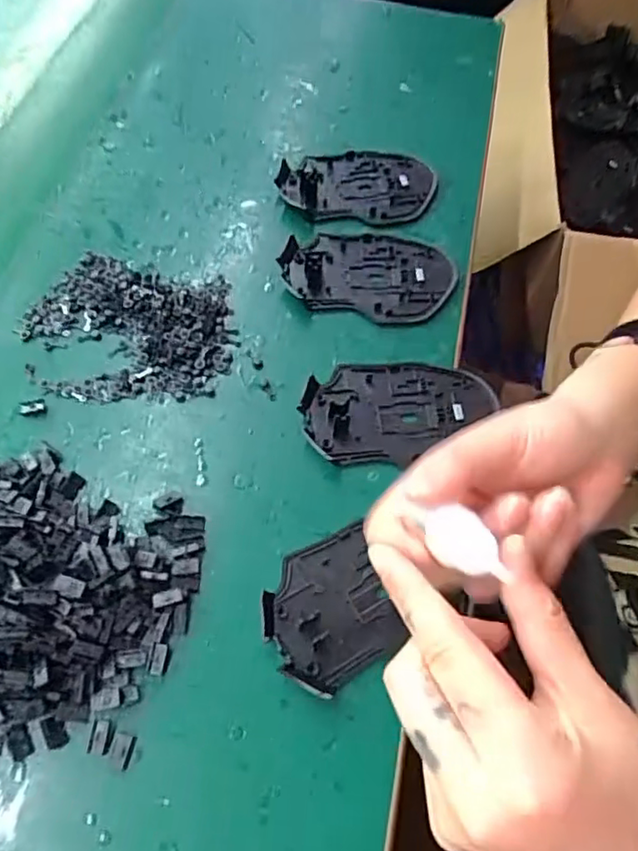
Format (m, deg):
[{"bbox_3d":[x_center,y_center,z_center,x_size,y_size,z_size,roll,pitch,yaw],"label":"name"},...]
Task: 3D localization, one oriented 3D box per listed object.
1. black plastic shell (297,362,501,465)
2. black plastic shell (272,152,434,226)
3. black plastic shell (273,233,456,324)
[{"bbox_3d":[0.048,-0.012,0.354,0.113,0.012,0.064,-5,62,-4],"label":"black plastic shell"},{"bbox_3d":[0.028,-0.178,0.440,0.113,0.009,0.069,3,62,-1],"label":"black plastic shell"},{"bbox_3d":[0.033,-0.105,0.403,0.113,0.011,0.074,11,62,4],"label":"black plastic shell"}]

